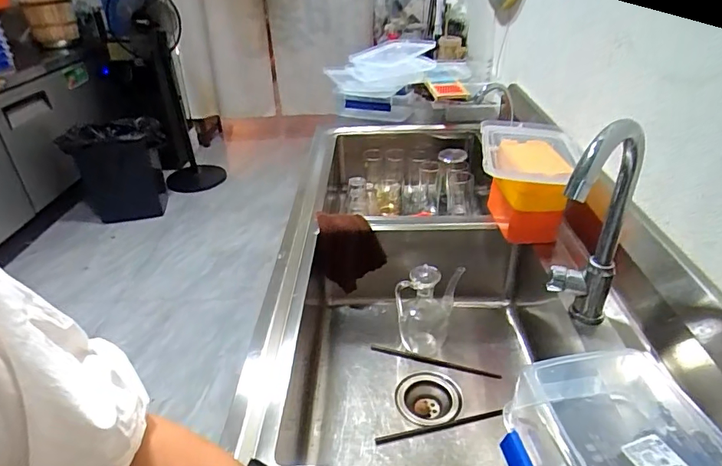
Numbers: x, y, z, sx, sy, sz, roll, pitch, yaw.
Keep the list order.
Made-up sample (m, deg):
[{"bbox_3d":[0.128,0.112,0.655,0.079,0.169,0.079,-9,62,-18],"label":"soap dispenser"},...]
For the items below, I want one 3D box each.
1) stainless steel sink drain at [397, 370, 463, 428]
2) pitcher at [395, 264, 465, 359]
[{"bbox_3d":[0.118,0.289,0.823,0.110,0.032,0.106,3,33,7],"label":"stainless steel sink drain"},{"bbox_3d":[0.128,0.135,0.883,0.086,0.176,0.107,18,37,28],"label":"pitcher"}]

